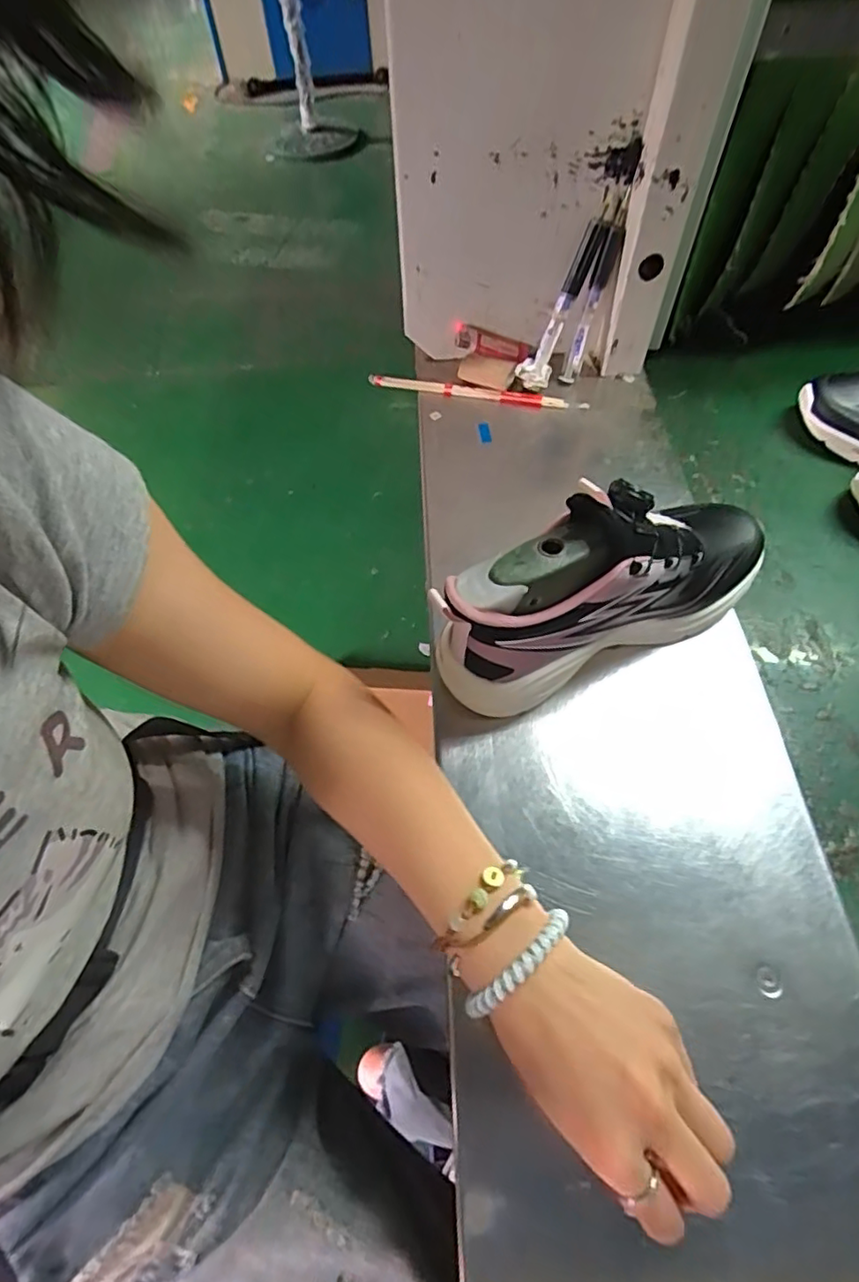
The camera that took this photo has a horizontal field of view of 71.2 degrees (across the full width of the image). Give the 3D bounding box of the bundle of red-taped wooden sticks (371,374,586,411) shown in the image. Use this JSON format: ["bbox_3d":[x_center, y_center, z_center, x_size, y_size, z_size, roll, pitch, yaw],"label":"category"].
[{"bbox_3d":[0.044,-0.247,0.597,0.217,0.016,0.016,12,60,9],"label":"bundle of red-taped wooden sticks"}]

